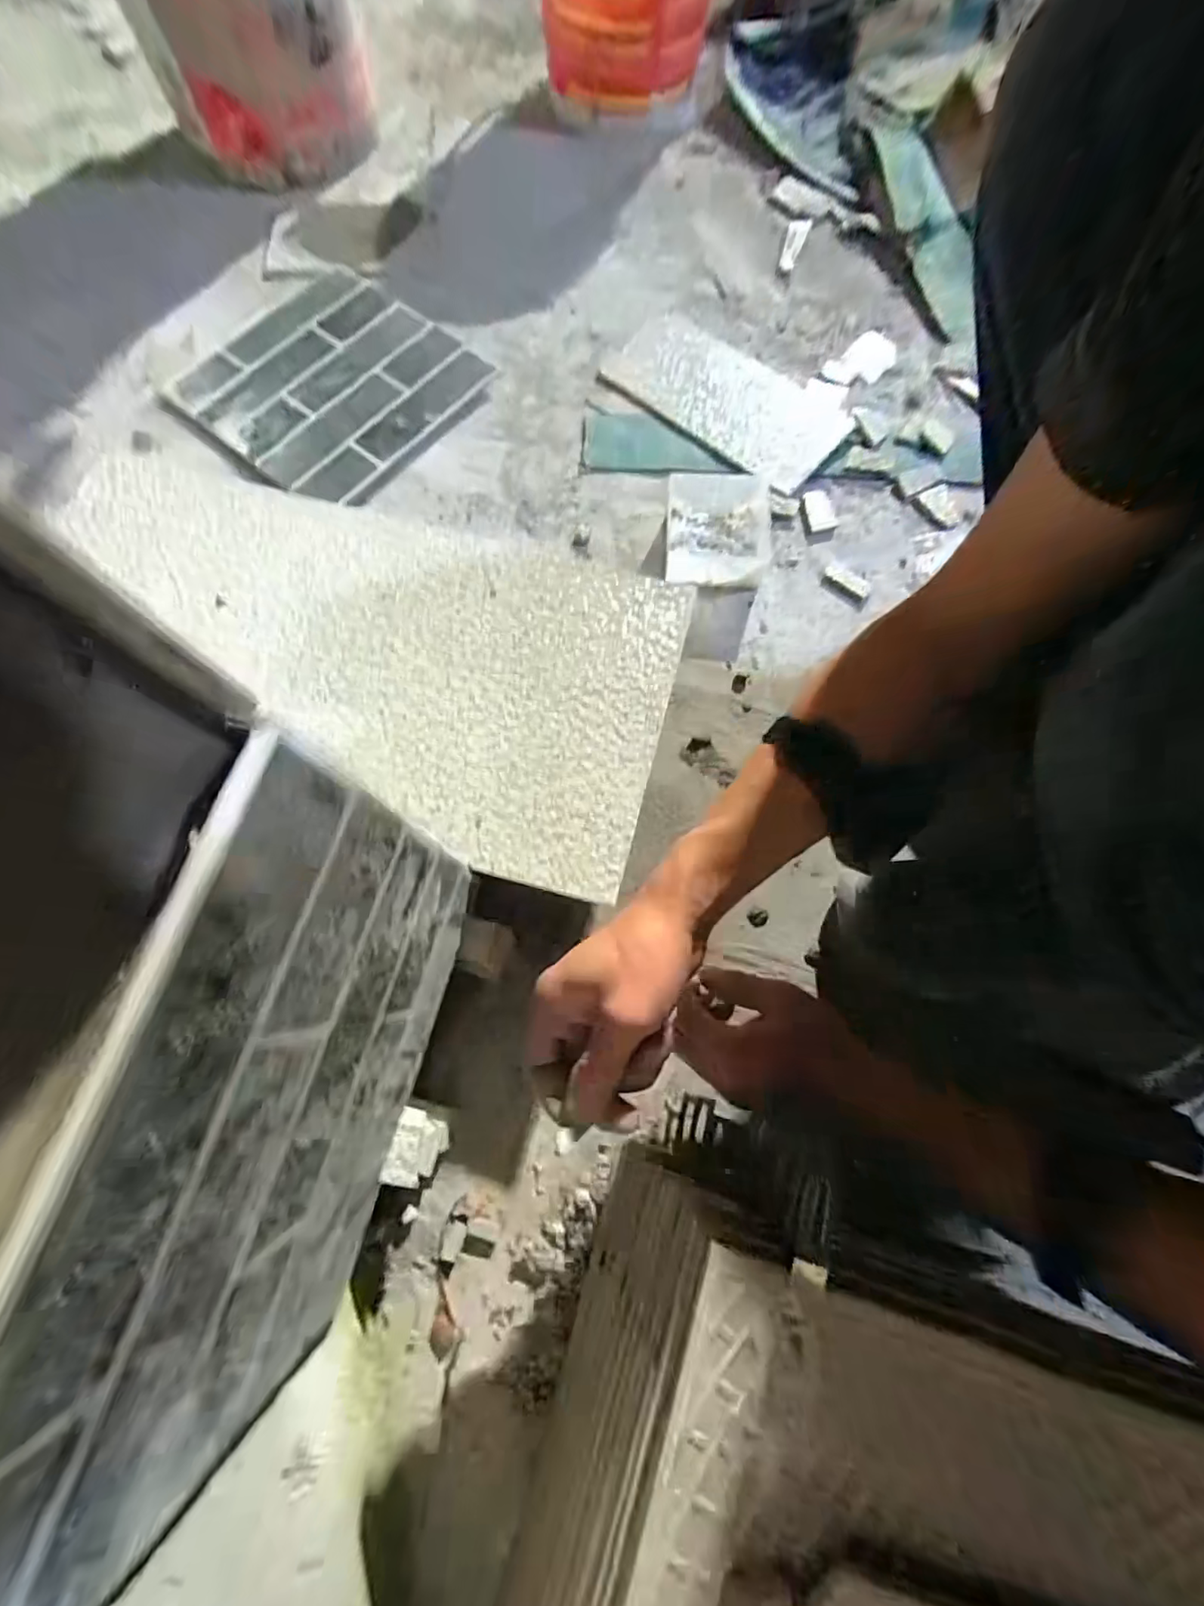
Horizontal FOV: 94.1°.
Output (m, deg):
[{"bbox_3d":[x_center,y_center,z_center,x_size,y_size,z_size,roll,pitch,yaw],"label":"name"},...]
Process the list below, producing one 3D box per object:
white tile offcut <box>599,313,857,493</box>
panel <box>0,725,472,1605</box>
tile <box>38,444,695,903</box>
[{"bbox_3d":[0.157,-0.504,0.689,0.286,0.014,0.173,36,76,9],"label":"white tile offcut"},{"bbox_3d":[-0.140,0.150,0.262,0.011,0.283,0.293,14,76,5],"label":"panel"},{"bbox_3d":[-0.233,-0.135,0.485,0.577,0.012,0.288,15,74,4],"label":"tile"}]

